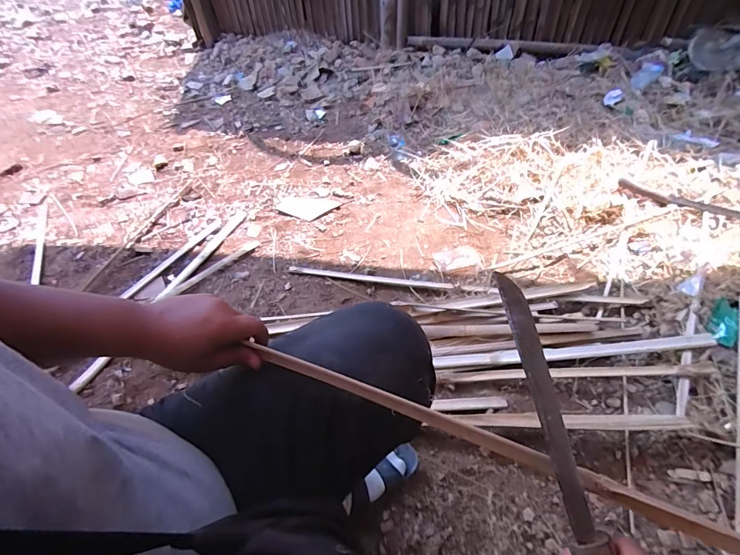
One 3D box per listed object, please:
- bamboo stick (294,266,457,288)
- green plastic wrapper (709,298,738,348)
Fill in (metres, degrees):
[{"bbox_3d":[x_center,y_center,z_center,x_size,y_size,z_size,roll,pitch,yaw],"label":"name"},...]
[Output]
[{"bbox_3d":[-0.004,-0.003,1.055,0.435,0.008,0.019,6,53,11],"label":"bamboo stick"},{"bbox_3d":[0.772,0.096,0.865,0.049,0.015,0.122,21,57,21],"label":"green plastic wrapper"}]

